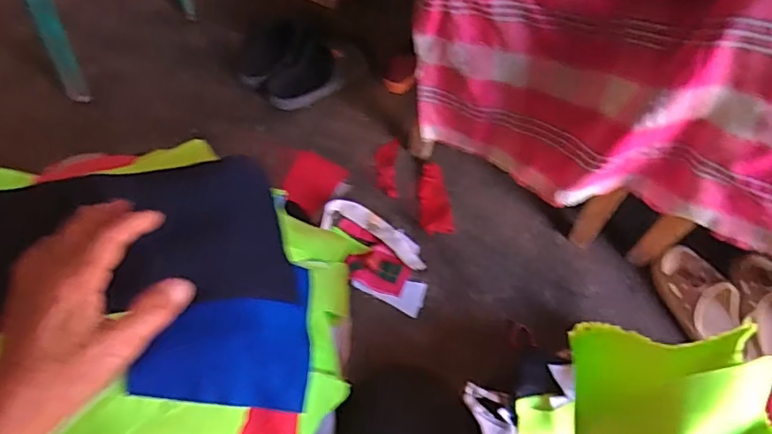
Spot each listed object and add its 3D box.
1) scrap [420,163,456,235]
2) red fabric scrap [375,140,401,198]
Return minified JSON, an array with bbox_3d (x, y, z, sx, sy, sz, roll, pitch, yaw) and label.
[{"bbox_3d":[0.088,-0.037,1.029,0.057,0.010,0.159,-5,58,-6],"label":"scrap"},{"bbox_3d":[0.002,-0.097,1.079,0.046,0.005,0.139,3,58,-1],"label":"red fabric scrap"}]

